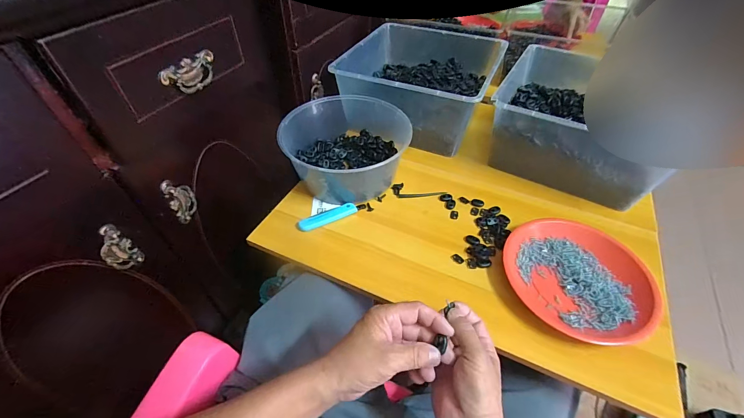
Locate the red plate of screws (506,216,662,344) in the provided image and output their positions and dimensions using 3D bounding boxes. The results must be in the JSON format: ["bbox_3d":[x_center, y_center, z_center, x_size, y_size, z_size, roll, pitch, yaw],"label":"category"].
[{"bbox_3d":[0.291,0.093,0.466,0.193,0.034,0.165,36,56,28],"label":"red plate of screws"}]

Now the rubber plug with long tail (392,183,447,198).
[{"bbox_3d":[0.085,-0.032,0.602,0.095,0.008,0.032,3,47,2],"label":"rubber plug with long tail"}]

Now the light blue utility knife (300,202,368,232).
[{"bbox_3d":[-0.068,0.009,0.559,0.116,0.013,0.024,-22,51,-20],"label":"light blue utility knife"}]

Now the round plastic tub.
[{"bbox_3d":[-0.043,-0.116,0.611,0.200,0.099,0.199,0,47,0],"label":"round plastic tub"}]

